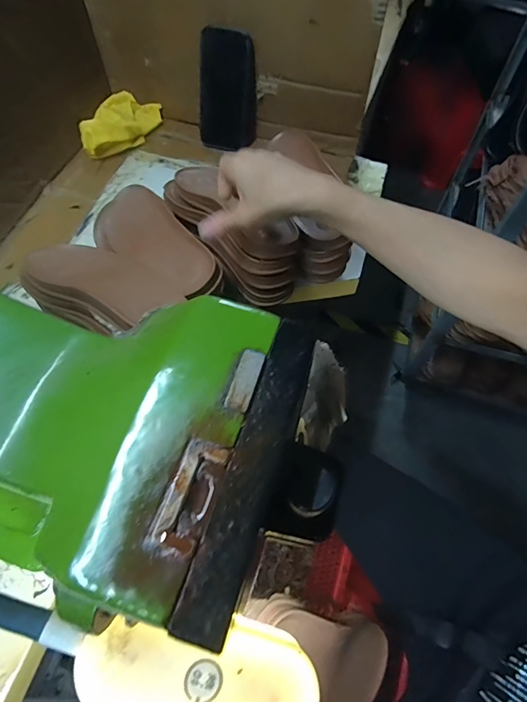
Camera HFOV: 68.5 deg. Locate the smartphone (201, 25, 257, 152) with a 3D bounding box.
[{"bbox_3d":[-0.057,-0.431,0.650,0.095,0.169,0.017,2,45,-7],"label":"smartphone"}]

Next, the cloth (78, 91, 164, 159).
[{"bbox_3d":[-0.253,-0.407,0.696,0.094,0.049,0.156,8,61,5],"label":"cloth"}]

